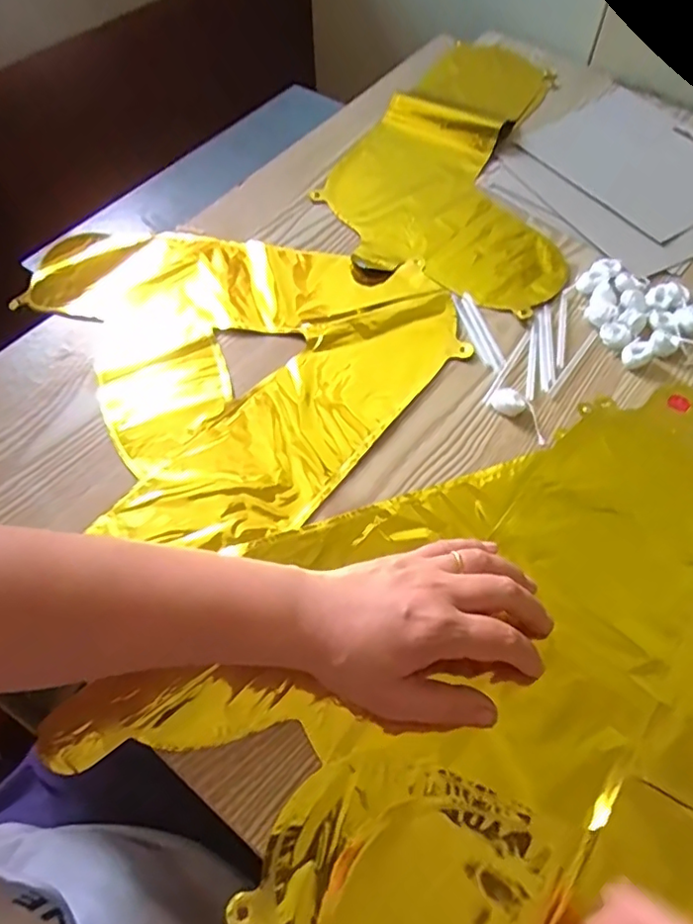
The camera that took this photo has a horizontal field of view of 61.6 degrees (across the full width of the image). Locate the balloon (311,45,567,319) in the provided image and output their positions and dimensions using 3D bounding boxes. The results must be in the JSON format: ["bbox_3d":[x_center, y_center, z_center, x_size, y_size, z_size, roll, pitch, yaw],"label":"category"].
[{"bbox_3d":[0.128,-0.311,0.592,0.236,0.019,0.387,20,60,12],"label":"balloon"}]

